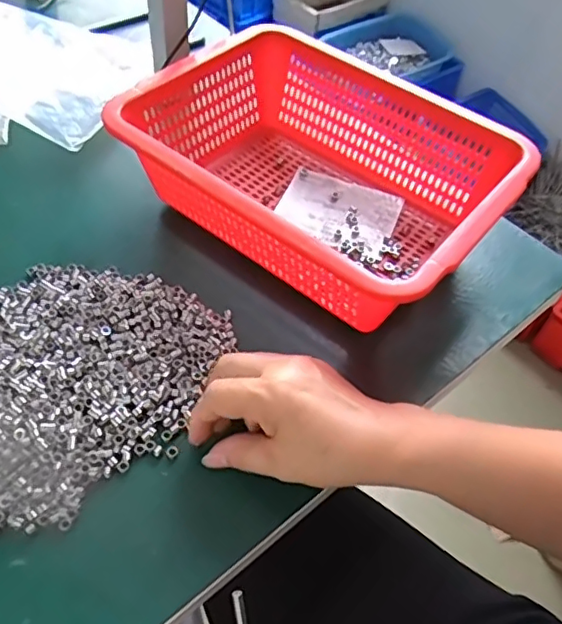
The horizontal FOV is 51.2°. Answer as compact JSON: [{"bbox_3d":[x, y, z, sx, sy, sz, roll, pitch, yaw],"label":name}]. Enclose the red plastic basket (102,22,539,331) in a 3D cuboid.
[{"bbox_3d":[0.024,-0.123,0.506,0.316,0.098,0.229,34,57,20],"label":"red plastic basket"}]

